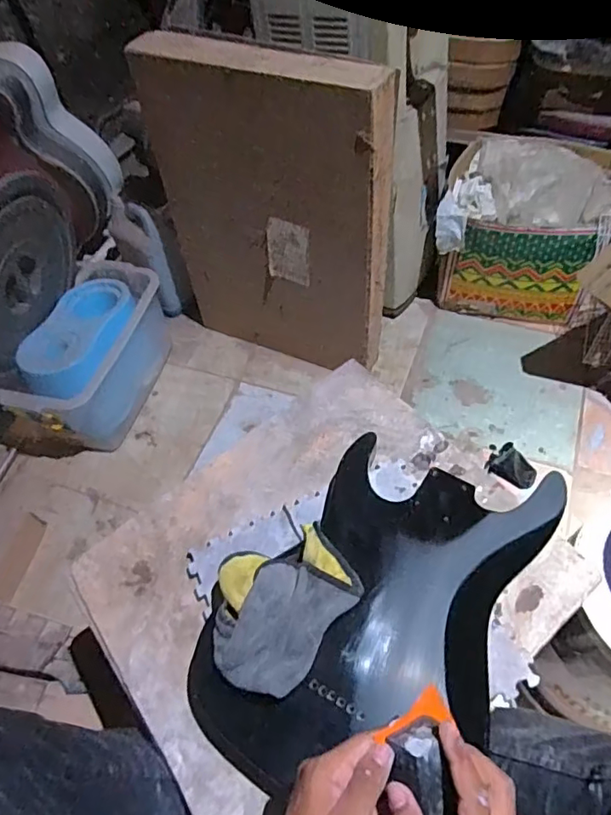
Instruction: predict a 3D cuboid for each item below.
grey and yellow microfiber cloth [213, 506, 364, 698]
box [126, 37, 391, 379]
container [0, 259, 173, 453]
[{"bbox_3d":[-0.031,0.202,0.576,0.140,0.037,0.174,31,63,24],"label":"grey and yellow microfiber cloth"},{"bbox_3d":[-0.075,-0.389,1.169,0.511,0.678,0.079,24,55,22],"label":"box"},{"bbox_3d":[-0.493,-0.130,1.321,0.212,0.228,0.462,12,57,13],"label":"container"}]

